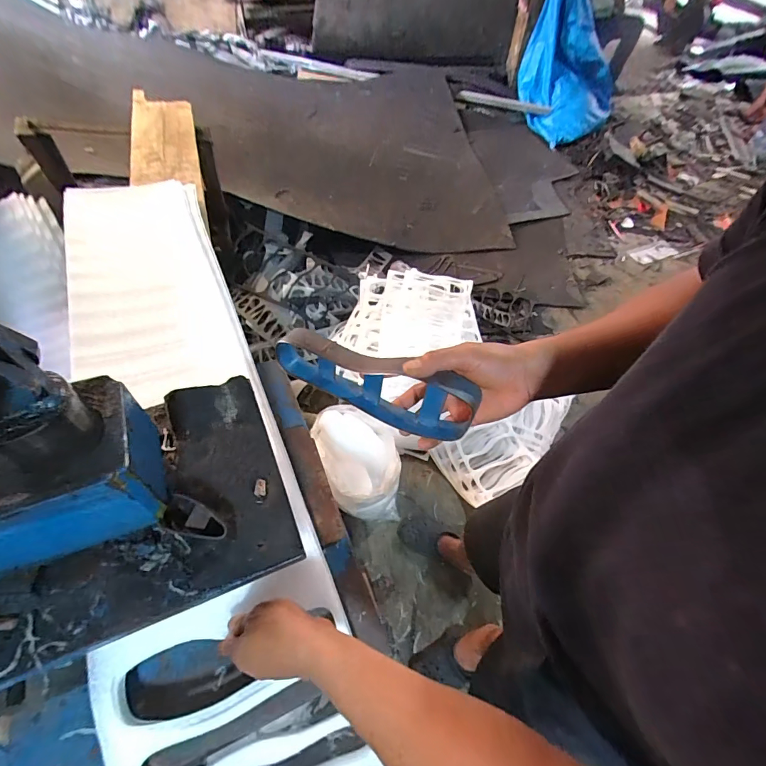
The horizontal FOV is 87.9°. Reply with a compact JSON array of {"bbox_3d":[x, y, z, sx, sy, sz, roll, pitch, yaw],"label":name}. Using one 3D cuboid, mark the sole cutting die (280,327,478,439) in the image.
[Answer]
[{"bbox_3d":[-0.013,-0.003,0.423,0.216,0.081,0.044,21,57,14],"label":"sole cutting die"}]

